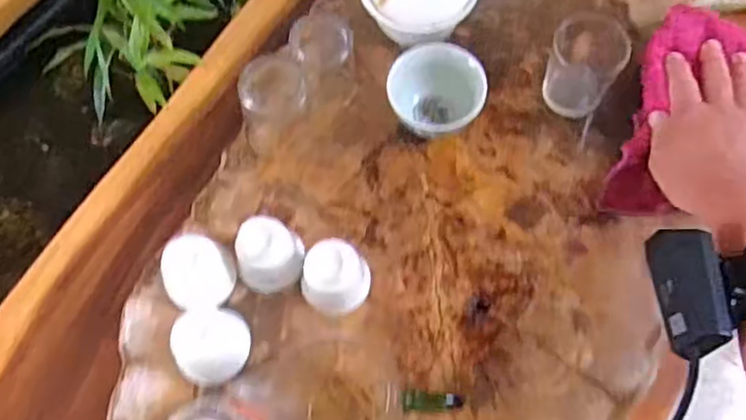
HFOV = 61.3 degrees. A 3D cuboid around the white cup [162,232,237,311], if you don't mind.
[{"bbox_3d":[-0.126,0.047,0.453,0.042,0.049,0.047,30,73,14],"label":"white cup"}]

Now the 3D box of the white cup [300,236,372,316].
[{"bbox_3d":[-0.026,0.049,0.451,0.047,0.050,0.042,-28,70,-8],"label":"white cup"}]

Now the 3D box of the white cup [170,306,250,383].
[{"bbox_3d":[-0.112,0.093,0.436,0.043,0.043,0.050,-4,68,2],"label":"white cup"}]

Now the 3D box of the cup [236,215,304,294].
[{"bbox_3d":[-0.074,0.033,0.459,0.042,0.051,0.042,-1,68,3],"label":"cup"}]

